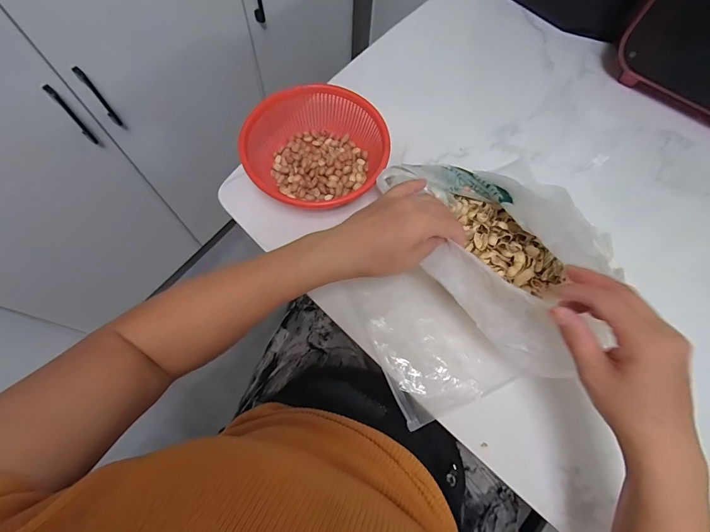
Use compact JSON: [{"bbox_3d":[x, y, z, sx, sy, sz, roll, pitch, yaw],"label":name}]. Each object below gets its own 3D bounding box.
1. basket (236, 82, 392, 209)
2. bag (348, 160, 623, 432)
[{"bbox_3d":[-0.049,-0.156,0.468,0.175,0.068,0.167,-4,69,-3],"label":"basket"},{"bbox_3d":[0.112,0.006,0.394,0.235,0.108,0.248,-21,71,-9],"label":"bag"}]

